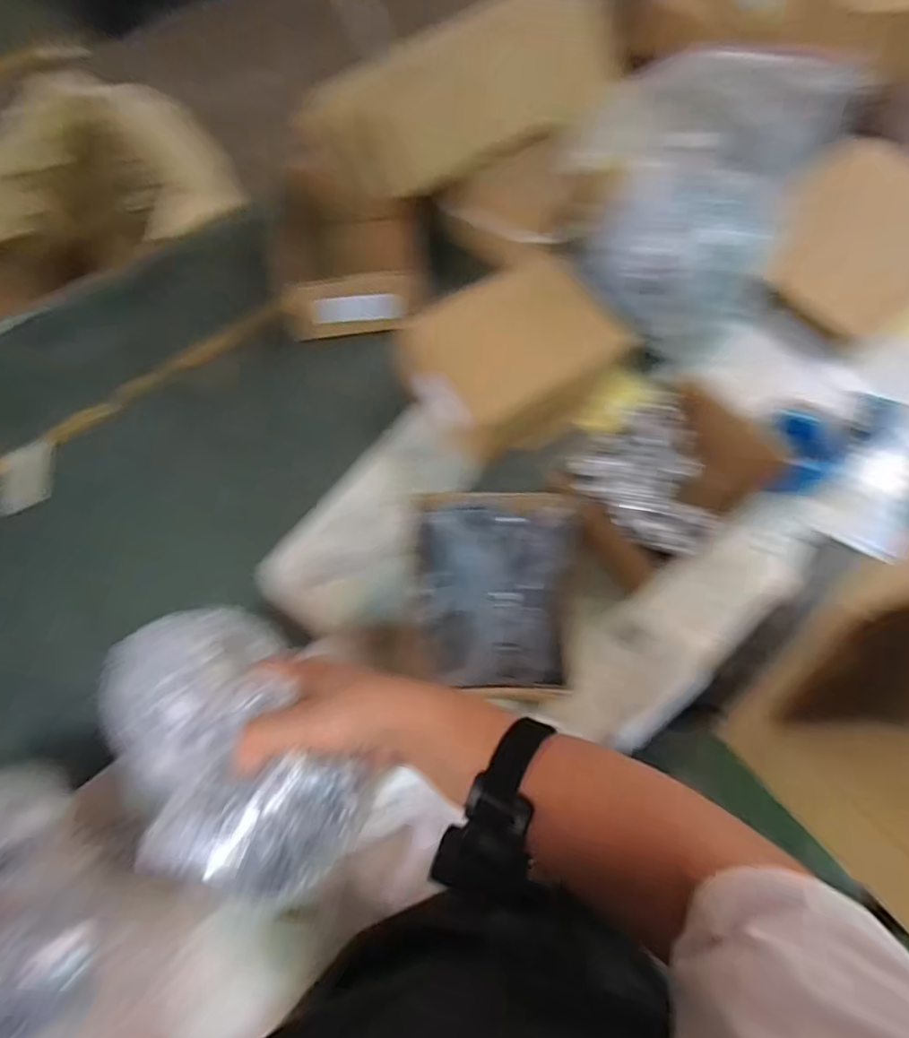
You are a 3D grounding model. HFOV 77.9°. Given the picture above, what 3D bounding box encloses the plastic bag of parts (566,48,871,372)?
[{"bbox_3d":[0.233,-0.296,0.580,0.222,0.279,0.081,6,68,2],"label":"plastic bag of parts"}]

